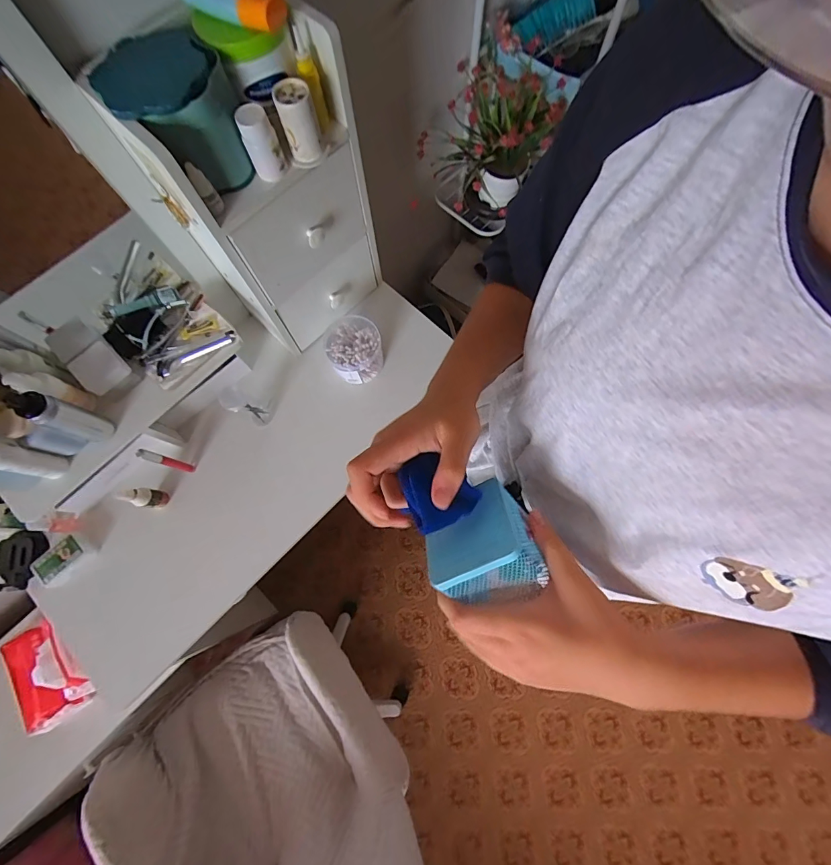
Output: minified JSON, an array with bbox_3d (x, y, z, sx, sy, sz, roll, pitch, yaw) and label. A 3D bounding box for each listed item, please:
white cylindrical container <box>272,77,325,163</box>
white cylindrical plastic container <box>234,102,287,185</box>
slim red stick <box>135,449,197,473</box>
[{"bbox_3d":[-0.128,-0.344,0.435,0.038,0.060,0.040,0,74,1],"label":"white cylindrical container"},{"bbox_3d":[-0.166,-0.312,0.424,0.035,0.061,0.032,-25,75,-5],"label":"white cylindrical plastic container"},{"bbox_3d":[-0.394,0.048,0.630,0.017,0.128,0.014,18,75,6],"label":"slim red stick"}]

